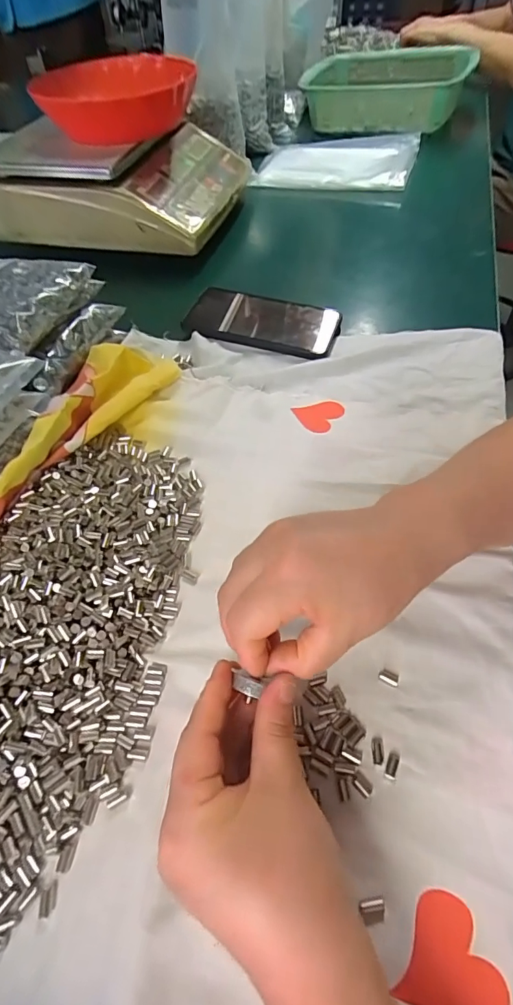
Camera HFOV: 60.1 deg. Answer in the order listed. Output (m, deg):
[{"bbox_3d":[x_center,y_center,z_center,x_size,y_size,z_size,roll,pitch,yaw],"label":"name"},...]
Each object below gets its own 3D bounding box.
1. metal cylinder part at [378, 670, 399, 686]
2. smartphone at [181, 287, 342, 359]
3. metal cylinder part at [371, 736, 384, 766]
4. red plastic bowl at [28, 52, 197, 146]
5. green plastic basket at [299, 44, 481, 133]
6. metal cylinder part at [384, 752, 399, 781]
[{"bbox_3d":[0.080,0.105,0.266,0.012,0.004,0.007,20,58,16],"label":"metal cylinder part"},{"bbox_3d":[0.003,-0.199,0.484,0.168,0.016,0.083,14,56,13],"label":"smartphone"},{"bbox_3d":[0.067,0.137,0.245,0.006,0.004,0.013,0,54,3],"label":"metal cylinder part"},{"bbox_3d":[-0.176,-0.525,0.579,0.185,0.056,0.178,-5,54,-1],"label":"red plastic bowl"},{"bbox_3d":[0.246,-0.793,0.861,0.293,0.089,0.256,20,58,16],"label":"green plastic basket"},{"bbox_3d":[0.074,0.142,0.240,0.006,0.004,0.013,20,58,16],"label":"metal cylinder part"}]

